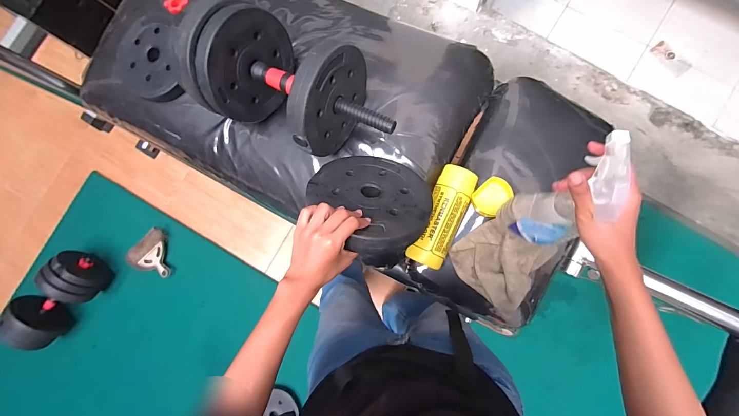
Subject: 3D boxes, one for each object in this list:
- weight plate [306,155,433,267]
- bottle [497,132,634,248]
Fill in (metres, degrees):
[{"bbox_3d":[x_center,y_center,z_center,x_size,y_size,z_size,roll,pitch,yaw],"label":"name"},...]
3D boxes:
[{"bbox_3d":[0.000,-0.015,0.518,0.186,0.028,0.190,4,46,-5],"label":"weight plate"},{"bbox_3d":[0.244,-0.003,0.421,0.077,0.218,0.073,20,70,1],"label":"bottle"}]

